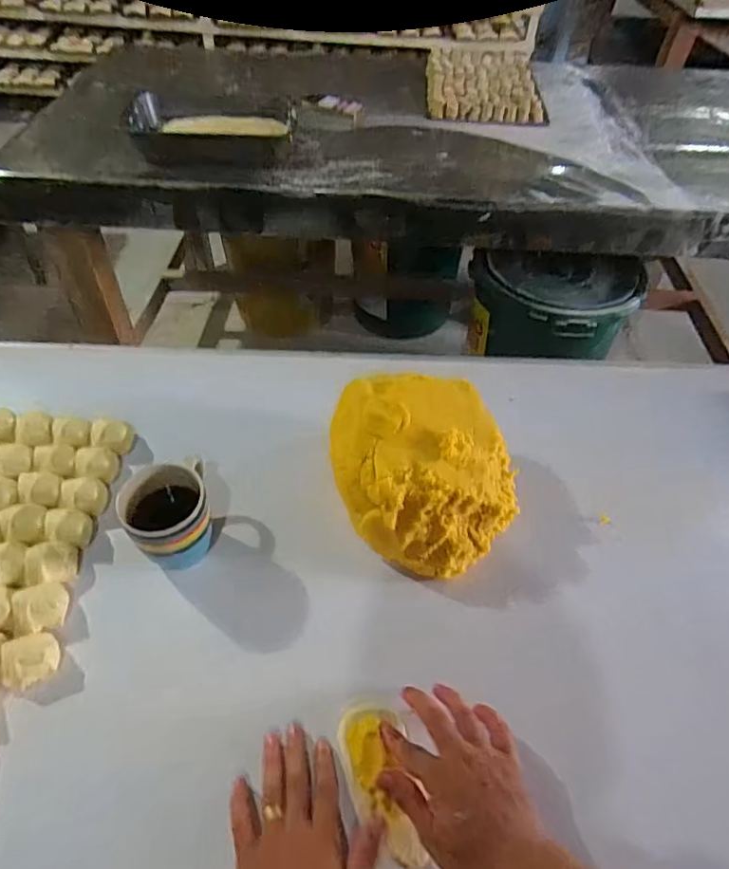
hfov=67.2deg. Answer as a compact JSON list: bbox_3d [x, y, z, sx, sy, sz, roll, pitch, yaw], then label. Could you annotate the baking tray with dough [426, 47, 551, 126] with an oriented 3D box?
[{"bbox_3d":[0.342,-1.021,1.599,0.322,0.065,0.472,3,50,0],"label":"baking tray with dough"}]

